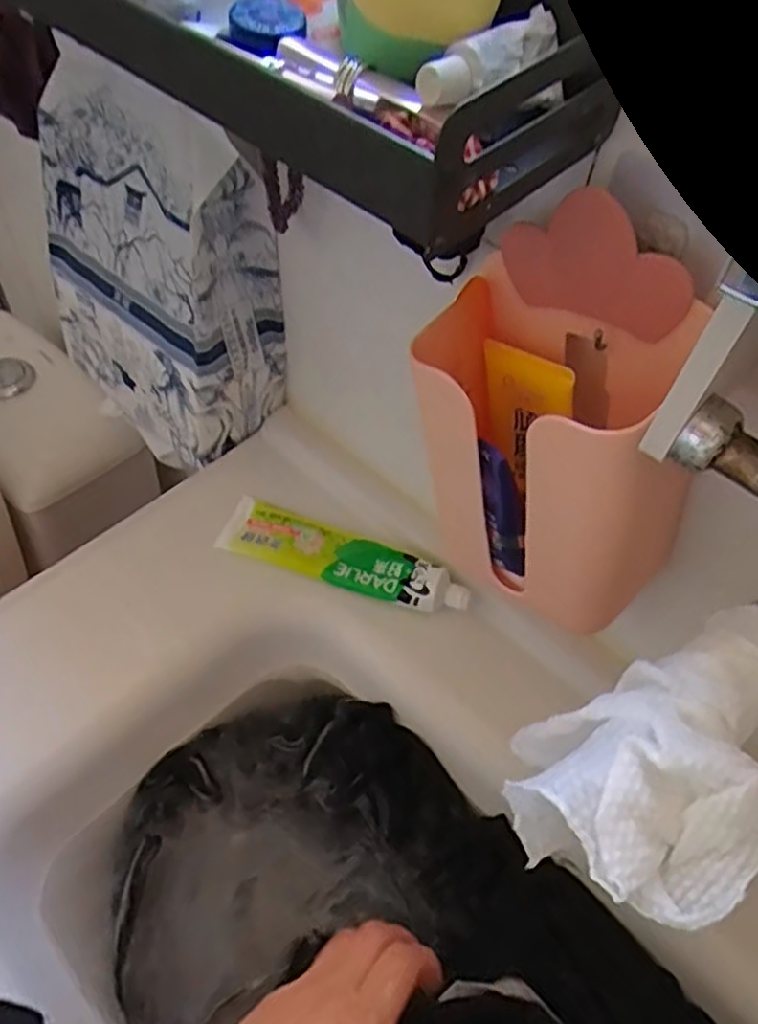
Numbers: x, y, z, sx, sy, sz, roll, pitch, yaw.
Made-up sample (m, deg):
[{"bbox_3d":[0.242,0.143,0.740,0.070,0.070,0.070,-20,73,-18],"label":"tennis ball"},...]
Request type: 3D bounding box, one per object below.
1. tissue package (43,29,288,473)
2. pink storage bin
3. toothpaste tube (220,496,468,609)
[{"bbox_3d":[-0.187,-0.199,0.599,0.205,0.254,0.103,37,57,22],"label":"tissue package"},{"bbox_3d":[0.093,-0.043,0.386,0.088,0.199,0.156,-35,62,-28],"label":"pink storage bin"},{"bbox_3d":[-0.029,0.036,0.572,0.202,0.035,0.048,19,52,9],"label":"toothpaste tube"}]

